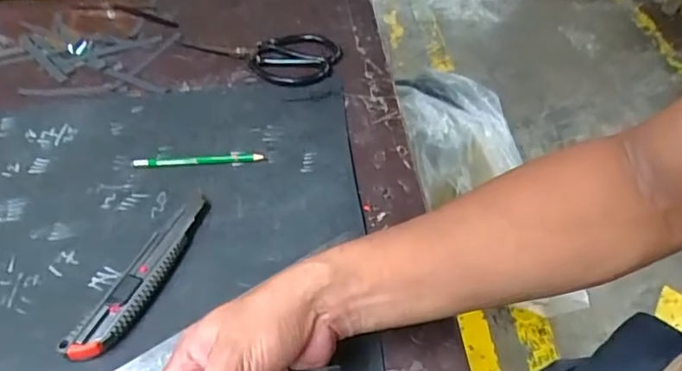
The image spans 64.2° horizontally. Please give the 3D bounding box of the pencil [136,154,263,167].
[{"bbox_3d":[-0.149,-0.027,0.565,0.135,0.009,0.012,0,46,5],"label":"pencil"}]

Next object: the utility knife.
[{"bbox_3d":[-0.170,0.073,0.464,0.042,0.017,0.167,13,48,18],"label":"utility knife"}]

